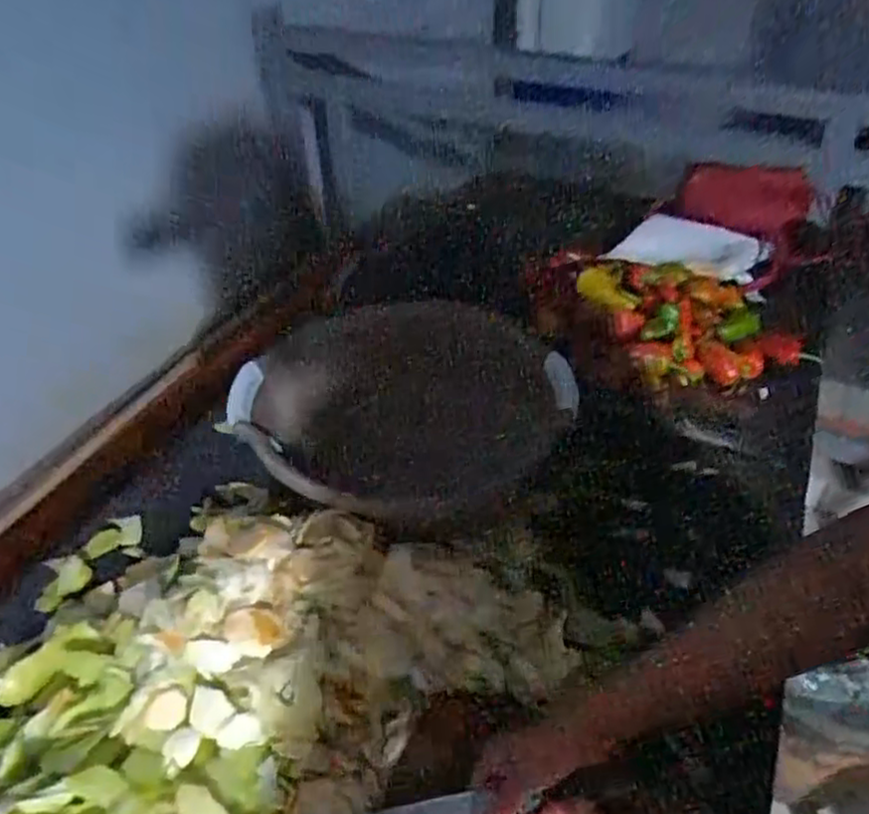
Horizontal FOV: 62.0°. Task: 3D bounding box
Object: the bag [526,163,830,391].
[{"bbox_3d":[0.396,-0.208,1.056,0.311,0.171,0.472,19,44,22],"label":"bag"}]

